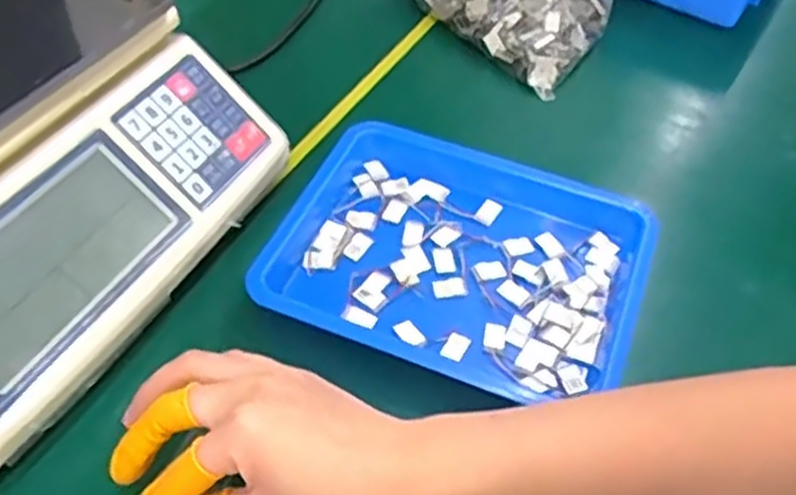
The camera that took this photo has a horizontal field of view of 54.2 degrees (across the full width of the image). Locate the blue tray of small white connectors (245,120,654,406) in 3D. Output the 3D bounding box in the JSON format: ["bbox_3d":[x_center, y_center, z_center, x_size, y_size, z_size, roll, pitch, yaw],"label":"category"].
[{"bbox_3d":[0.035,0.006,0.481,0.220,0.026,0.168,19,50,13],"label":"blue tray of small white connectors"}]

